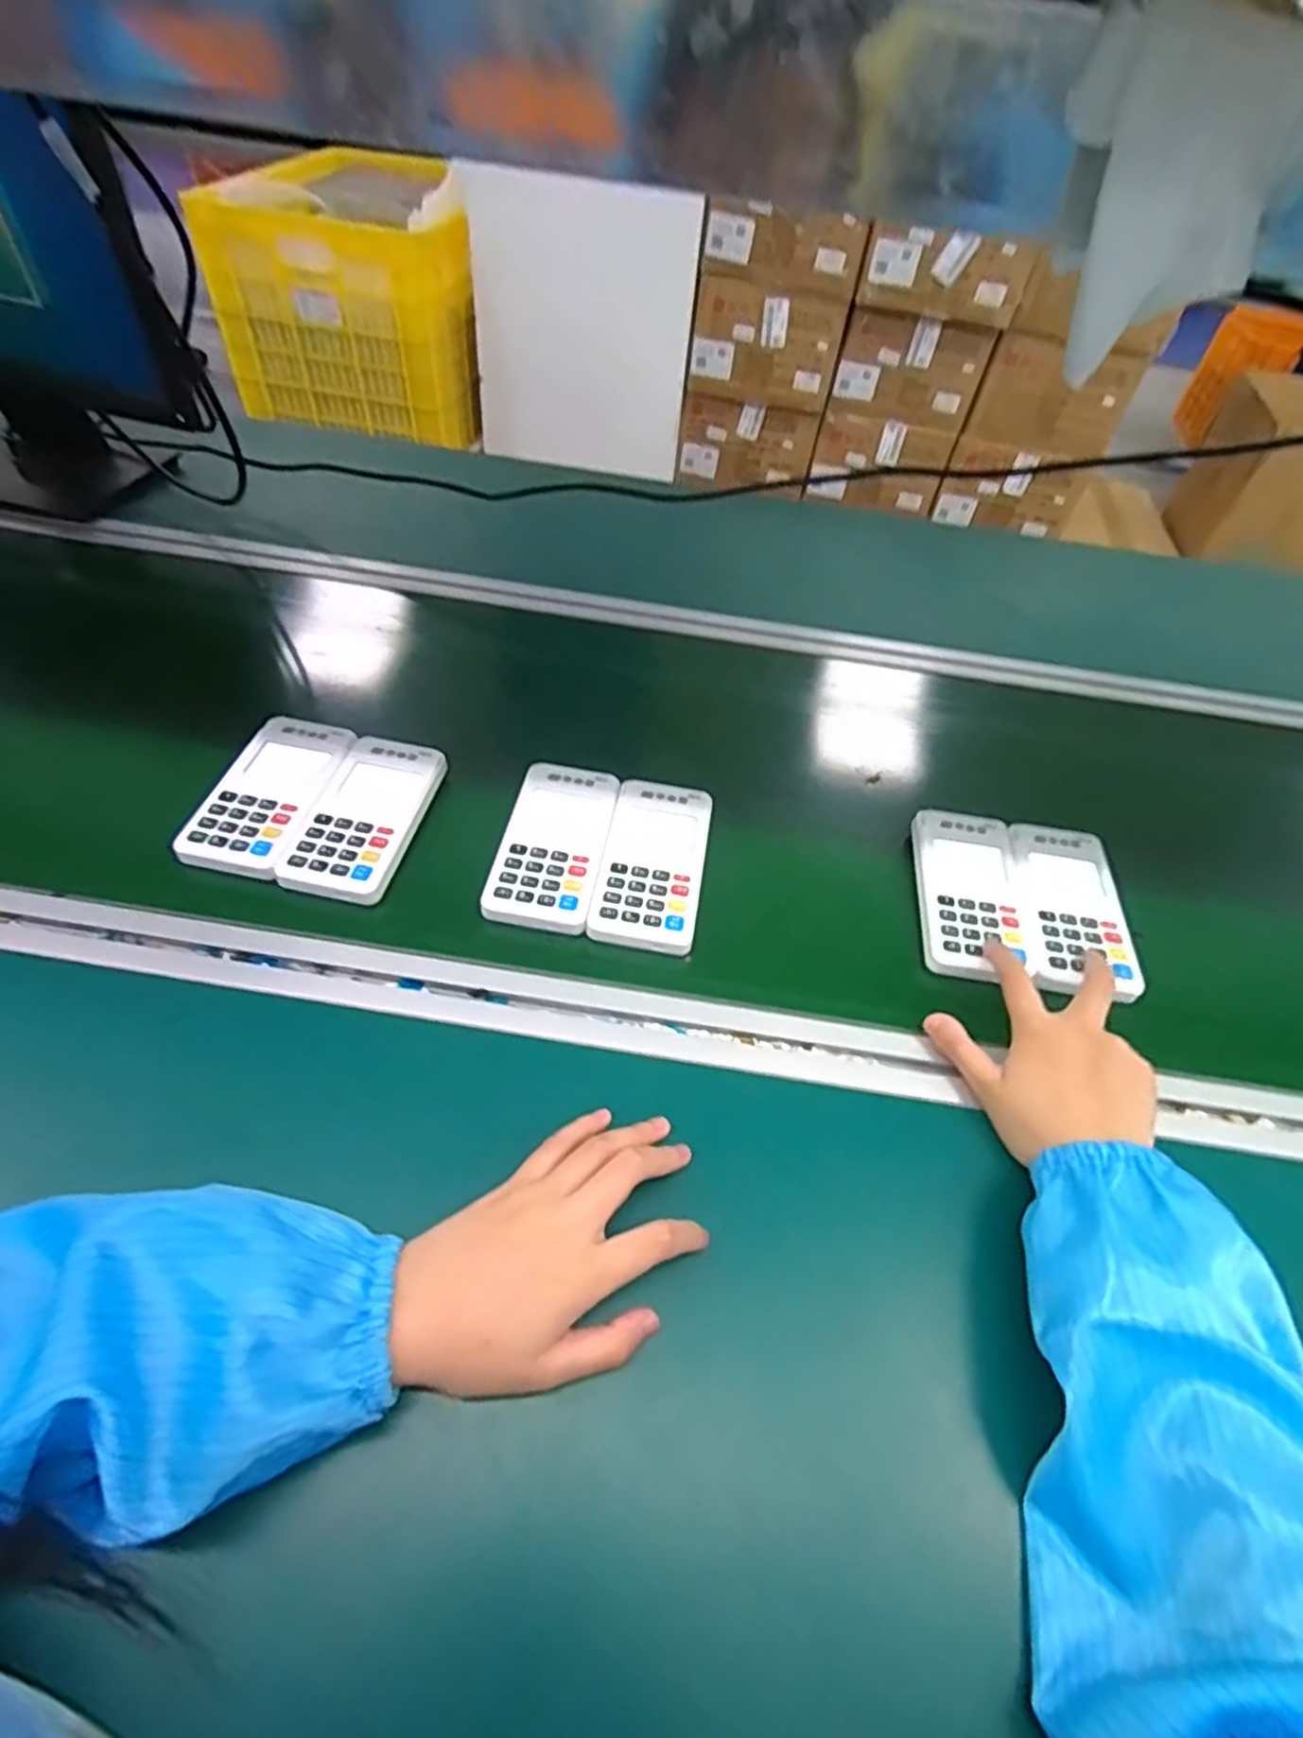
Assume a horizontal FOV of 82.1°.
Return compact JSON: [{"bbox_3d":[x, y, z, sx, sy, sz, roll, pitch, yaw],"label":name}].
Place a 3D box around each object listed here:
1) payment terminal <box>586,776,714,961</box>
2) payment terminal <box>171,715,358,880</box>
[{"bbox_3d":[0.002,-0.006,0.524,0.069,0.017,0.140,7,50,6],"label":"payment terminal"},{"bbox_3d":[-0.269,-0.057,0.528,0.070,0.014,0.135,9,50,7],"label":"payment terminal"}]

